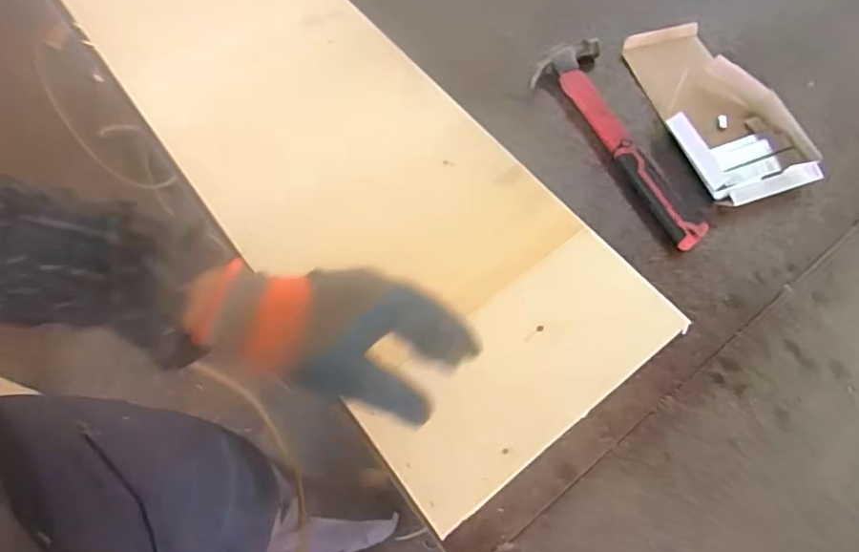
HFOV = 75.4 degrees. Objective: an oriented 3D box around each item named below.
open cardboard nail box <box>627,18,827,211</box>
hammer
[{"bbox_3d":[0.366,-0.220,0.719,0.156,0.040,0.287,-20,67,-8],"label":"open cardboard nail box"},{"bbox_3d":[0.244,-0.172,0.702,0.097,0.028,0.318,-23,67,-9],"label":"hammer"}]

